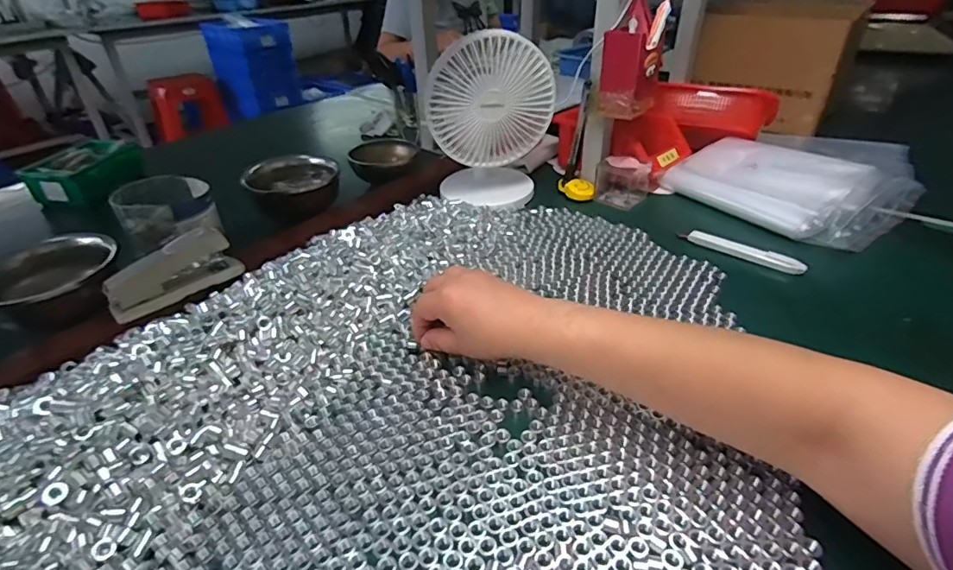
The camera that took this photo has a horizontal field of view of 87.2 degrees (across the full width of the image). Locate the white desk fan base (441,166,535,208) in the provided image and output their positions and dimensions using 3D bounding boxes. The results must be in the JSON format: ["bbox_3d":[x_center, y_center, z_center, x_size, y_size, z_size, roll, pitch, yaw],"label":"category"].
[{"bbox_3d":[0.015,-0.144,0.726,0.131,0.011,0.121,-3,36,1],"label":"white desk fan base"}]

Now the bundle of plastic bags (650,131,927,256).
[{"bbox_3d":[0.404,-0.144,0.659,0.171,0.072,0.250,-21,39,-25],"label":"bundle of plastic bags"}]

